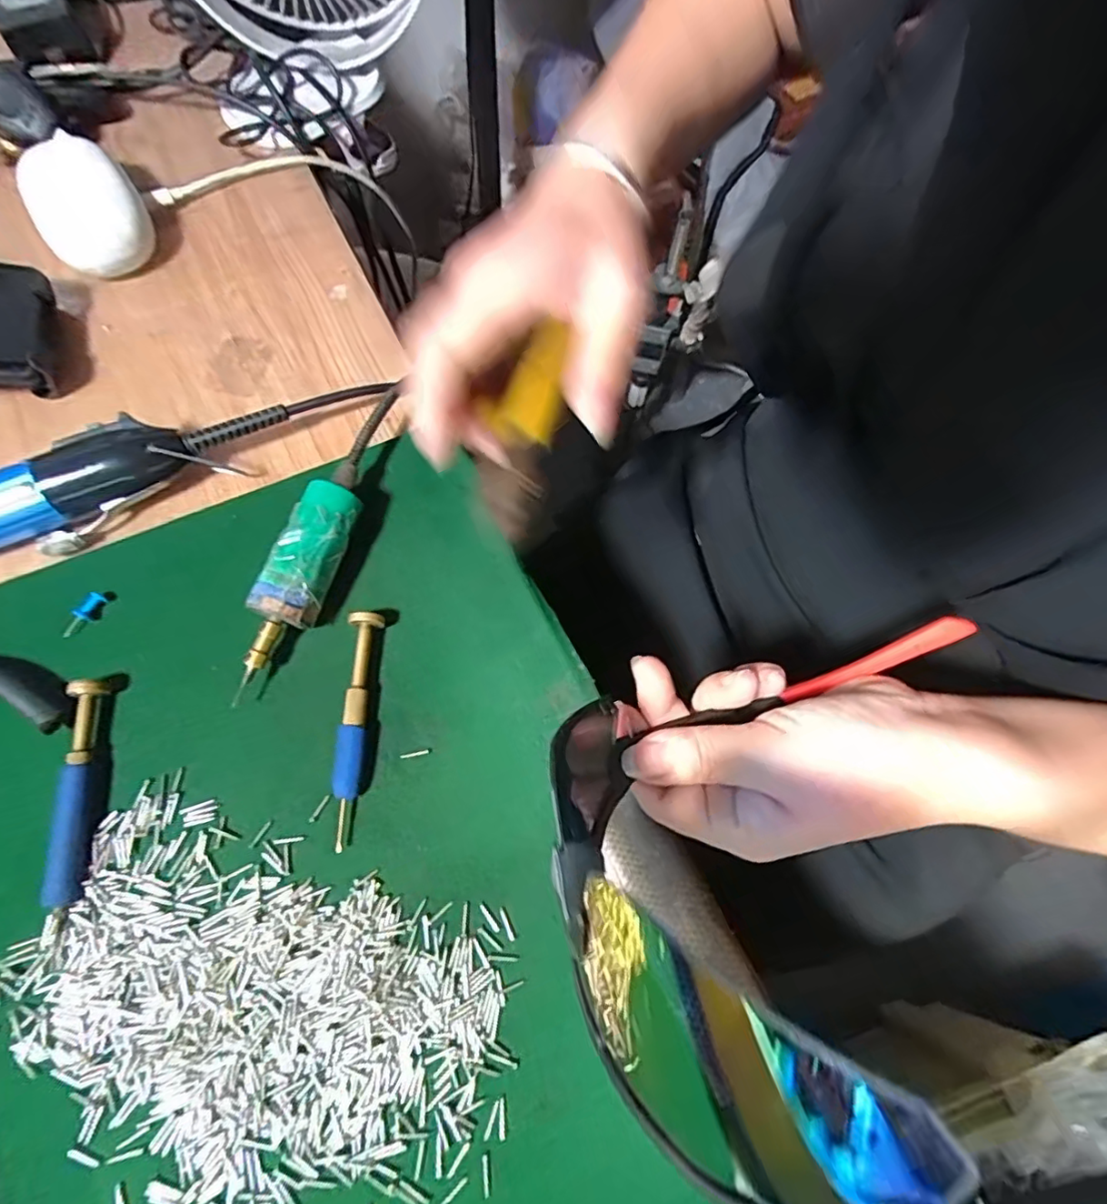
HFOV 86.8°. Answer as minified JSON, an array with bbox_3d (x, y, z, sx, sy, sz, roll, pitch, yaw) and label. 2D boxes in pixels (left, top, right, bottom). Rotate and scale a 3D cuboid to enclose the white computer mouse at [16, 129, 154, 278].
[{"bbox_3d":[-0.271,-0.229,0.342,0.056,0.032,0.087,-29,73,-13],"label":"white computer mouse"}]

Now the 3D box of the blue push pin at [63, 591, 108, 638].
[{"bbox_3d":[-0.215,0.006,0.268,0.006,0.008,0.023,31,71,9],"label":"blue push pin"}]

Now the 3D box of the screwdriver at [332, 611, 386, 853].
[{"bbox_3d":[-0.086,0.052,0.251,0.013,0.015,0.096,4,69,-1],"label":"screwdriver"}]

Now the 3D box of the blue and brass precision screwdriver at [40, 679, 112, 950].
[{"bbox_3d":[-0.194,0.081,0.236,0.012,0.014,0.098,-3,69,-4],"label":"blue and brass precision screwdriver"}]

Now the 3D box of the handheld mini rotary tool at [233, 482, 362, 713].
[{"bbox_3d":[-0.115,-0.008,0.265,0.024,0.030,0.093,17,69,4],"label":"handheld mini rotary tool"}]

